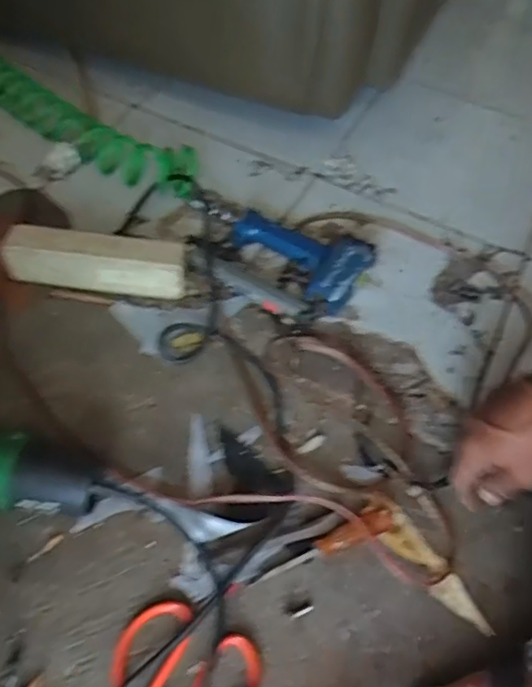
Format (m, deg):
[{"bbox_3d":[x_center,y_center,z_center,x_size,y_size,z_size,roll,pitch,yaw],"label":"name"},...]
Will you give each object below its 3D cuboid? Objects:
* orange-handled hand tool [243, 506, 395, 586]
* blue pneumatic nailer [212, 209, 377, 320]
[{"bbox_3d":[0.050,0.183,0.529,0.143,0.017,0.021,-20,59,-16],"label":"orange-handled hand tool"},{"bbox_3d":[0.023,-0.091,0.684,0.174,0.052,0.113,28,58,15],"label":"blue pneumatic nailer"}]

